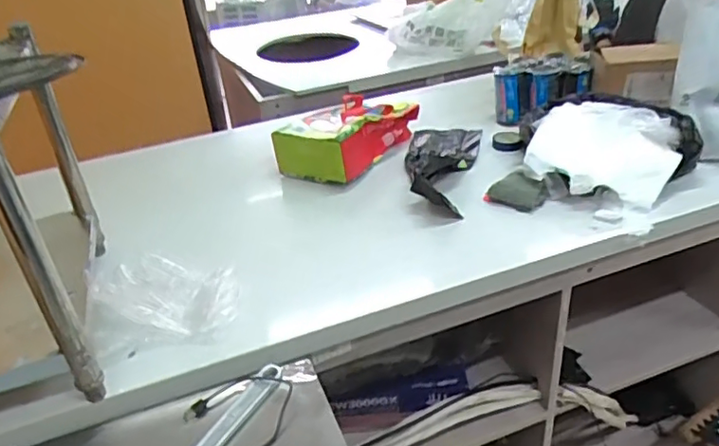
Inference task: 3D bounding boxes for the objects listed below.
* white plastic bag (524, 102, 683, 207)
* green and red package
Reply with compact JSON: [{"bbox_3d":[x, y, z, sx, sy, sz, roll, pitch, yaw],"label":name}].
[{"bbox_3d":[0.434,-0.120,1.072,0.247,0.107,0.170,10,35,22],"label":"white plastic bag"},{"bbox_3d":[-0.028,-0.181,1.250,0.192,0.104,0.281,15,38,29],"label":"green and red package"}]

